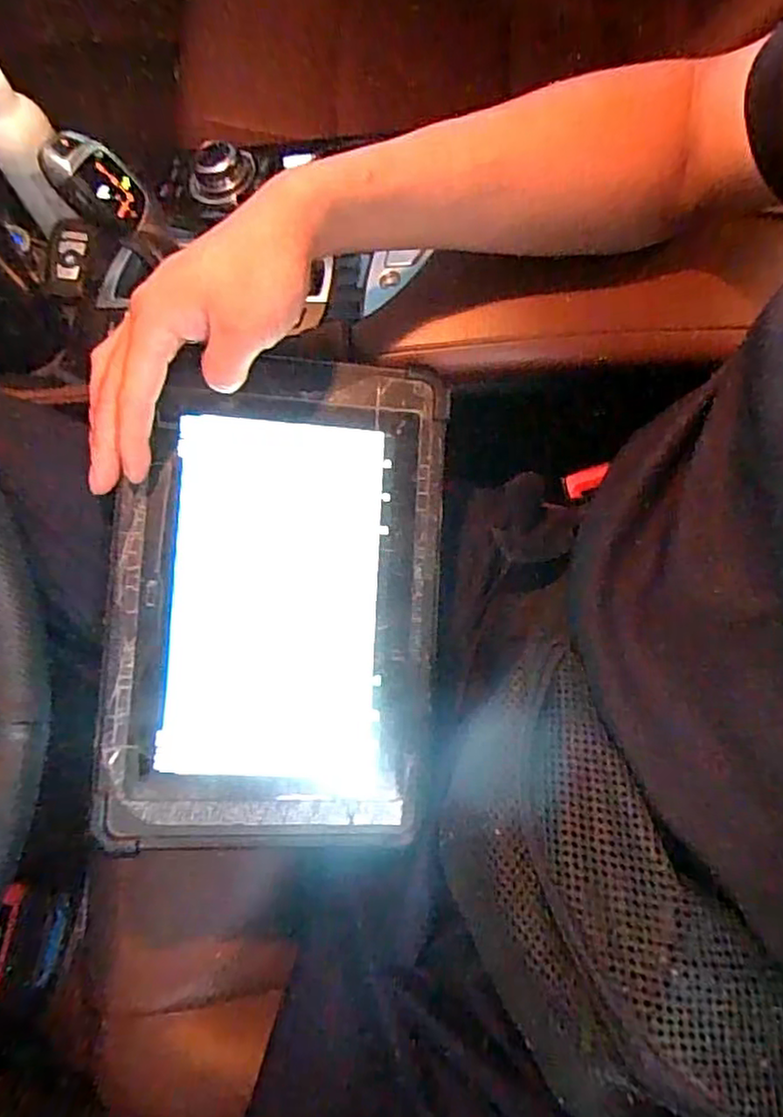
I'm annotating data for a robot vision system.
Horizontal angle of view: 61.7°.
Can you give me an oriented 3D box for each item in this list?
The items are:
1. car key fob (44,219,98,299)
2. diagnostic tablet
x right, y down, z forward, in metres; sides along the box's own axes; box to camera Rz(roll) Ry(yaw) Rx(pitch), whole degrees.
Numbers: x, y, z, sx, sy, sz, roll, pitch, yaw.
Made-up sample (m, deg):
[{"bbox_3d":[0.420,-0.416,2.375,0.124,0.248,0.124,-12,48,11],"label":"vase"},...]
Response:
[{"bbox_3d":[-0.268,-0.247,0.545,0.034,0.019,0.068,6,73,1],"label":"car key fob"},{"bbox_3d":[-0.073,0.025,0.428,0.197,0.041,0.303,5,85,-10],"label":"diagnostic tablet"}]

